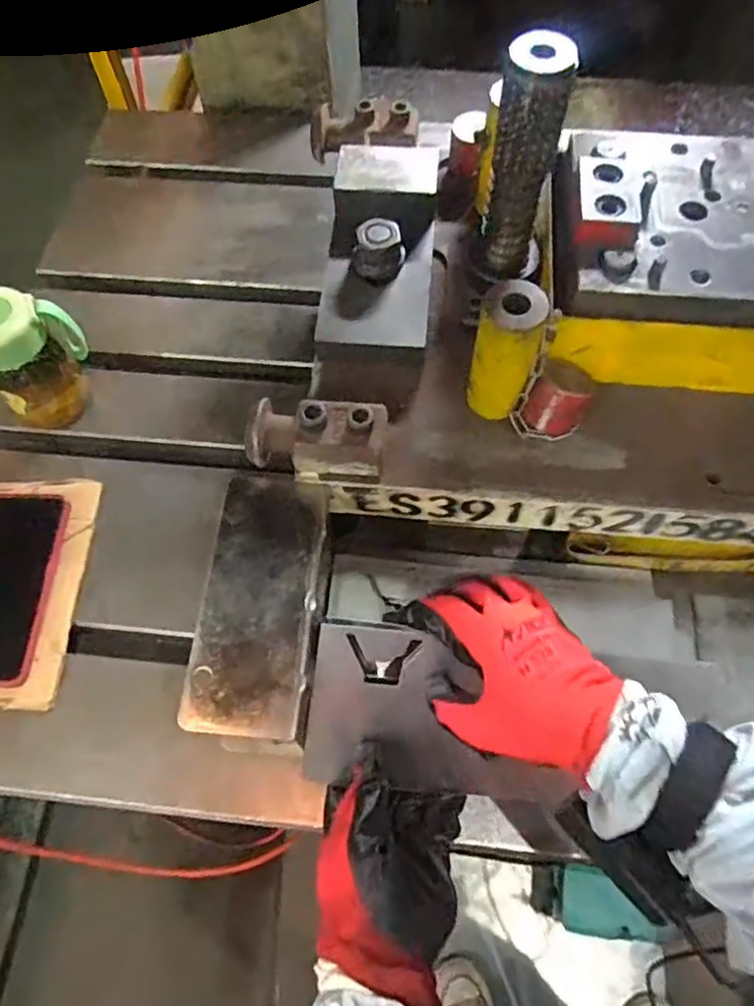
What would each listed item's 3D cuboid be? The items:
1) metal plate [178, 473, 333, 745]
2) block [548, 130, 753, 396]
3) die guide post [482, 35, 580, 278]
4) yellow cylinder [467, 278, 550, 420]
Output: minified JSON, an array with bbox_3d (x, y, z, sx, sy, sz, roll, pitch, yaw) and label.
[{"bbox_3d":[-0.070,0.060,0.410,0.073,0.016,0.167,4,63,3],"label":"metal plate"},{"bbox_3d":[0.237,-0.169,0.452,0.233,0.091,0.166,3,63,3],"label":"block"},{"bbox_3d":[0.091,-0.209,0.413,0.039,0.149,0.036,12,64,7],"label":"die guide post"},{"bbox_3d":[0.084,-0.096,0.423,0.040,0.091,0.041,0,63,1],"label":"yellow cylinder"}]

